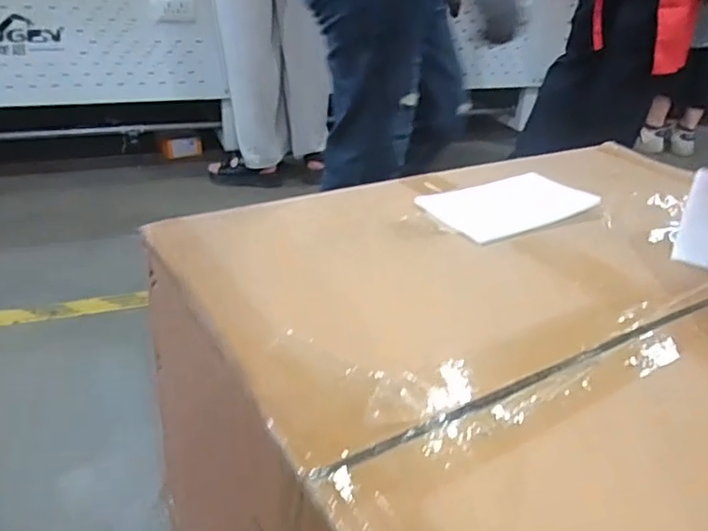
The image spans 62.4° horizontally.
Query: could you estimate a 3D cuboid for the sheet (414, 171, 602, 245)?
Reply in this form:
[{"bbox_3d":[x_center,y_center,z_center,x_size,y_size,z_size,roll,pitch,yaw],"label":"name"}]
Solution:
[{"bbox_3d":[0.129,-0.052,0.490,0.136,0.012,0.081,-16,34,-29],"label":"sheet"}]

